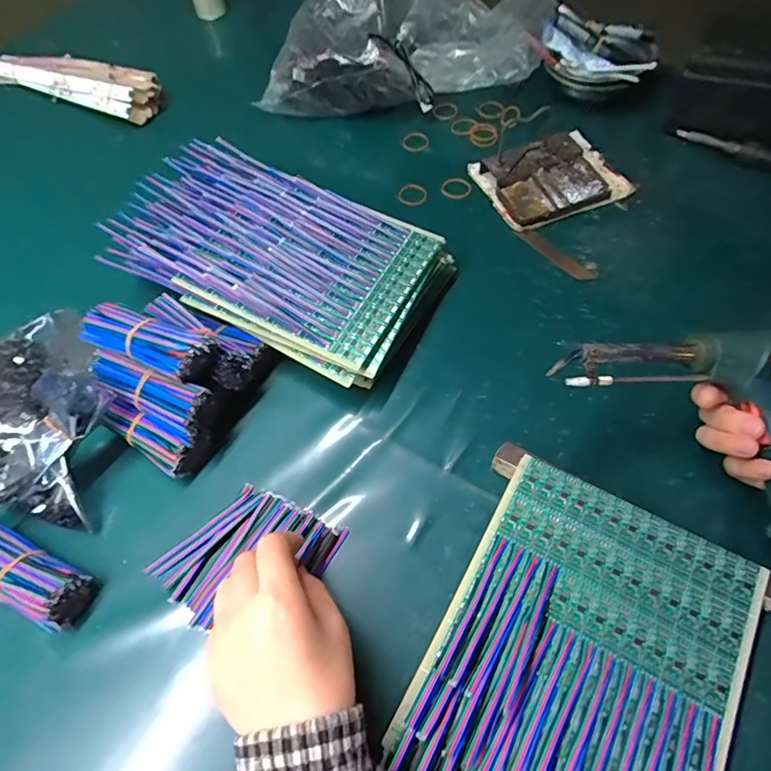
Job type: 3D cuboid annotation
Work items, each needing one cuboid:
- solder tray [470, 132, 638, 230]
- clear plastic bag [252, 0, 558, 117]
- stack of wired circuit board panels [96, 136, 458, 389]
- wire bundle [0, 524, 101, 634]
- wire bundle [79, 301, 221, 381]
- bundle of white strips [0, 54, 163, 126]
[{"bbox_3d":[0.189,-0.238,0.548,0.150,0.031,0.118,-17,60,-8],"label":"solder tray"},{"bbox_3d":[0.029,-0.455,0.639,0.357,0.096,0.213,5,60,5],"label":"clear plastic bag"},{"bbox_3d":[-0.106,-0.123,0.477,0.300,0.070,0.174,23,63,15],"label":"stack of wired circuit board panels"},{"bbox_3d":[-0.266,0.135,0.354,0.110,0.041,0.044,23,63,15],"label":"wire bundle"},{"bbox_3d":[-0.188,-0.035,0.386,0.103,0.032,0.038,17,62,12],"label":"wire bundle"},{"bbox_3d":[-0.456,-0.436,0.697,0.296,0.040,0.074,20,62,13],"label":"bundle of white strips"}]

